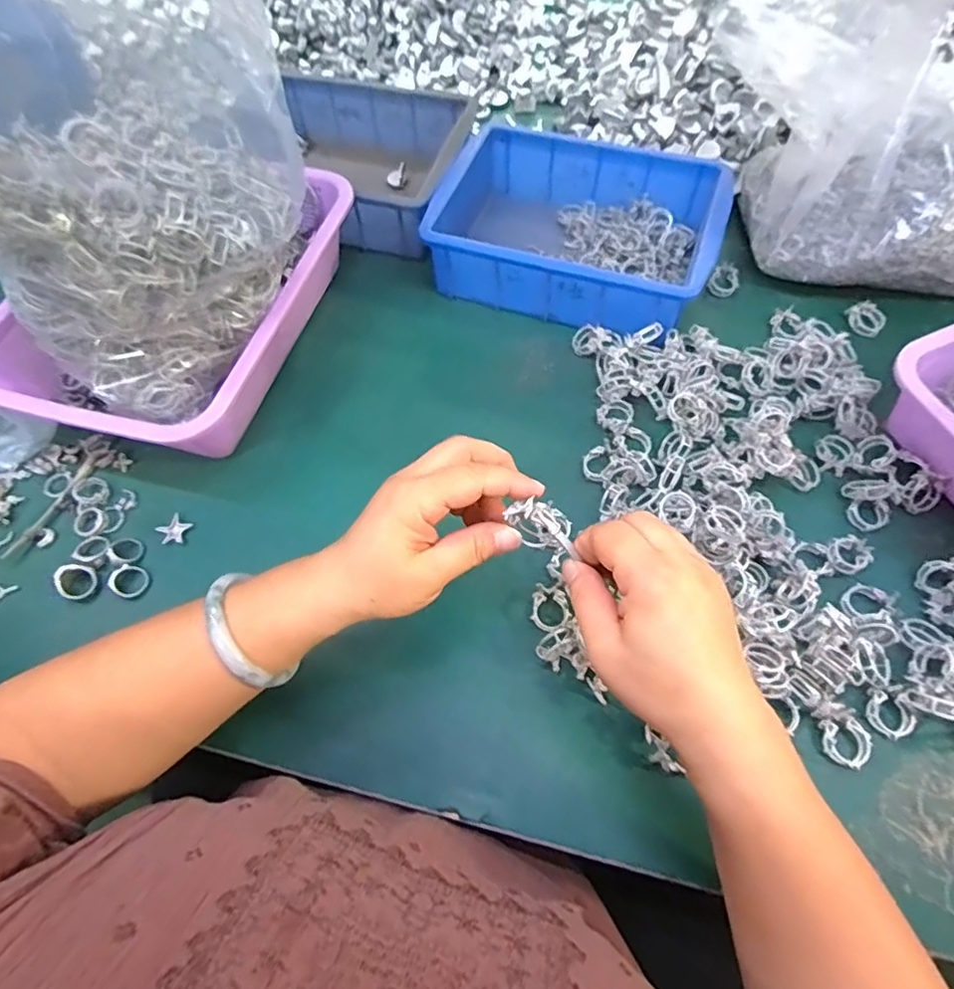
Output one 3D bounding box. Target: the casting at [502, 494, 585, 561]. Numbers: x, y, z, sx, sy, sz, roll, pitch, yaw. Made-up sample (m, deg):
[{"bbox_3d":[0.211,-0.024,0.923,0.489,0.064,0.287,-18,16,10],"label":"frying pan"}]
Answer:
[{"bbox_3d":[0.036,0.018,0.304,0.039,0.022,0.018,28,66,16],"label":"casting"}]

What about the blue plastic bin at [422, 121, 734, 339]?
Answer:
[{"bbox_3d":[0.091,-0.244,0.529,0.242,0.075,0.174,16,64,10],"label":"blue plastic bin"}]

